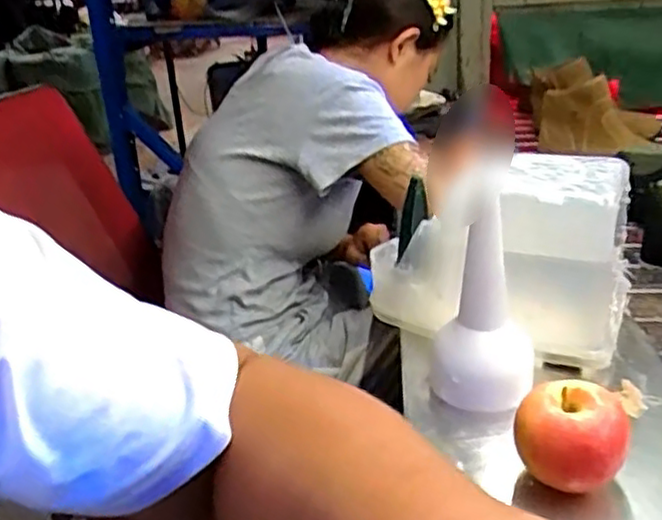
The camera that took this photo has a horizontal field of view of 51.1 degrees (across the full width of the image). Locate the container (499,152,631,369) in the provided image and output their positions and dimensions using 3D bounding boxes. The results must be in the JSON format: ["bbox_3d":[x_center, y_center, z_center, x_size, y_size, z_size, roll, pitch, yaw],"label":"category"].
[{"bbox_3d":[0.221,-0.005,0.668,0.116,0.157,0.137,5,26,20],"label":"container"}]

